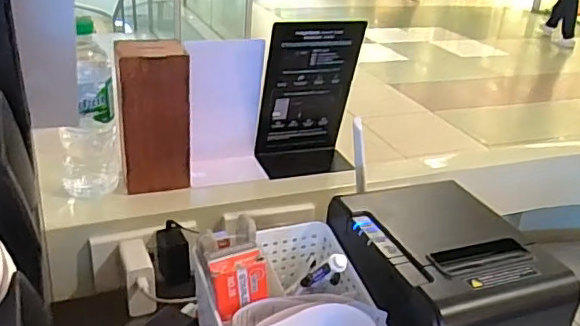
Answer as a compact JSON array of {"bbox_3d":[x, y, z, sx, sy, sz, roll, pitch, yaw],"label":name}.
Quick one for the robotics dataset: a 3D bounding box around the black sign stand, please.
[{"bbox_3d":[0.027,-0.080,0.748,0.134,0.219,0.058,-7,29,-22],"label":"black sign stand"}]

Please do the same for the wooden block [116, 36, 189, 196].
[{"bbox_3d":[-0.162,-0.052,0.655,0.081,0.167,0.054,-5,28,-18],"label":"wooden block"}]

